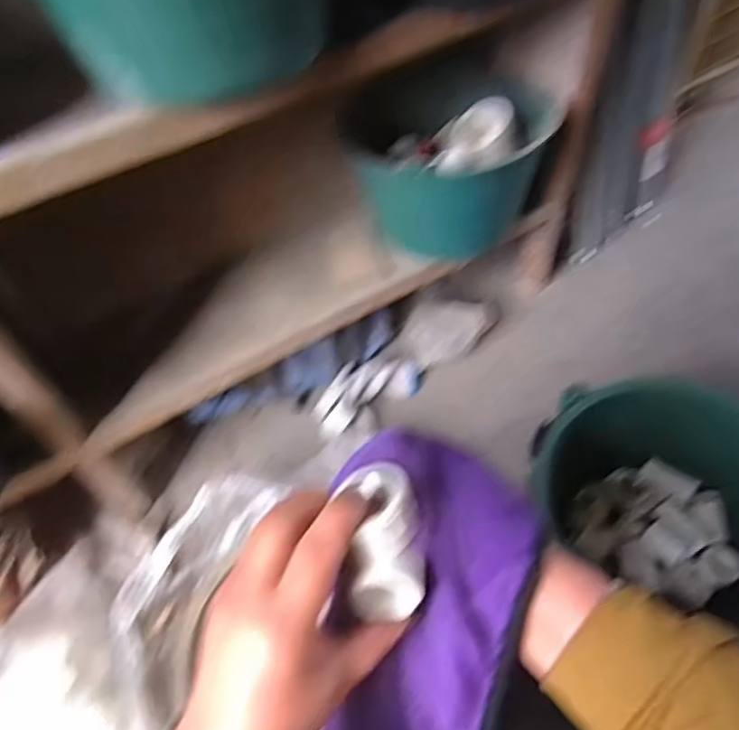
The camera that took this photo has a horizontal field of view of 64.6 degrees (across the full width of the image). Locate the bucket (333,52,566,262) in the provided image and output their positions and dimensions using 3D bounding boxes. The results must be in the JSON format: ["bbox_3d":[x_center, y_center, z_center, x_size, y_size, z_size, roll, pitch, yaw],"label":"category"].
[{"bbox_3d":[0.110,-0.267,0.791,0.273,0.173,0.227,-30,57,-16],"label":"bucket"}]

